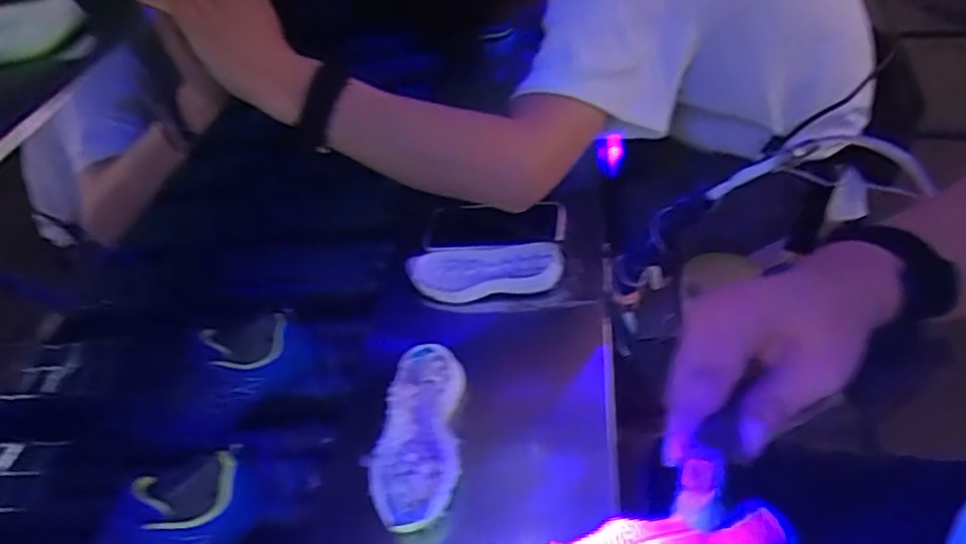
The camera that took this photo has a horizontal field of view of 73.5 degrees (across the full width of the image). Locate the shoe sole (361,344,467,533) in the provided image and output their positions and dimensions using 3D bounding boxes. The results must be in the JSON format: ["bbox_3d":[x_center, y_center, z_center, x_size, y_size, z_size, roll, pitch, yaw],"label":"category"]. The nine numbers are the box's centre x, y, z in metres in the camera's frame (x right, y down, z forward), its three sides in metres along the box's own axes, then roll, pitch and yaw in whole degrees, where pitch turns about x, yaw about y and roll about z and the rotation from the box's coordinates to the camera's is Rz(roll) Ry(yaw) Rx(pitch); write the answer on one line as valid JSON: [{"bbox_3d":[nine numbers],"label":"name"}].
[{"bbox_3d":[-0.054,0.128,0.533,0.070,0.041,0.163,3,41,2],"label":"shoe sole"}]

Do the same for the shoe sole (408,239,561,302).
[{"bbox_3d":[0.000,0.000,0.675,0.162,0.021,0.067,-3,54,17],"label":"shoe sole"}]

